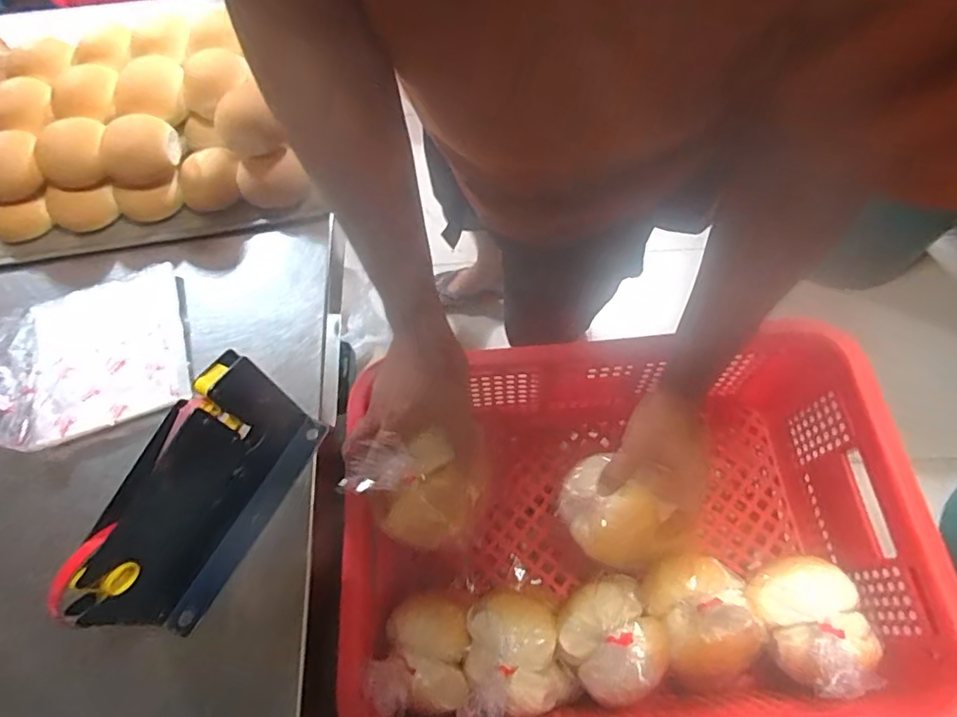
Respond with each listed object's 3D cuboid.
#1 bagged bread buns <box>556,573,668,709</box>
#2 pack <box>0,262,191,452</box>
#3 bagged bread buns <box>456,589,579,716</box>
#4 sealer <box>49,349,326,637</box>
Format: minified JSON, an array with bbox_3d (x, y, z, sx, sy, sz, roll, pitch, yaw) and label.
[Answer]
[{"bbox_3d":[0.124,0.254,0.499,0.093,0.081,0.098,-37,68,-13],"label":"bagged bread buns"},{"bbox_3d":[-0.450,-0.003,0.573,0.254,0.056,0.184,-20,65,-6],"label":"pack"},{"bbox_3d":[0.030,0.263,0.487,0.095,0.088,0.107,-13,64,-3],"label":"bagged bread buns"},{"bbox_3d":[-0.229,0.117,0.451,0.045,0.143,0.214,25,69,15],"label":"sealer"}]

